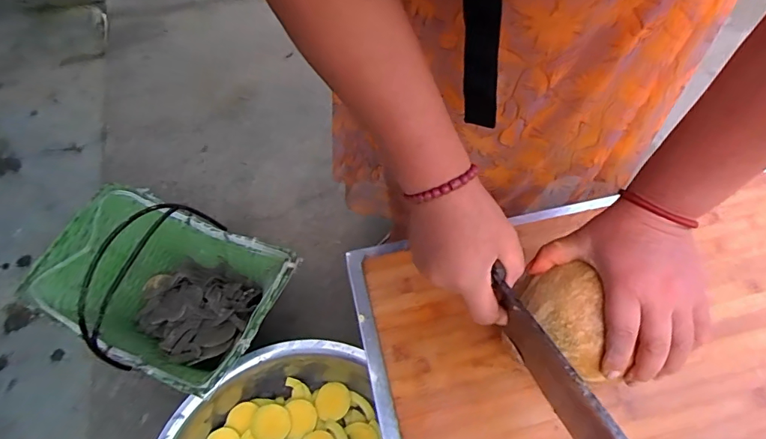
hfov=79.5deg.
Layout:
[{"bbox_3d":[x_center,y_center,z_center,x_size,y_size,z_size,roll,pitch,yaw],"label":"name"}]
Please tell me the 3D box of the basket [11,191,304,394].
[{"bbox_3d":[-0.433,0.127,0.918,0.452,0.358,0.321,23,65,12],"label":"basket"}]

